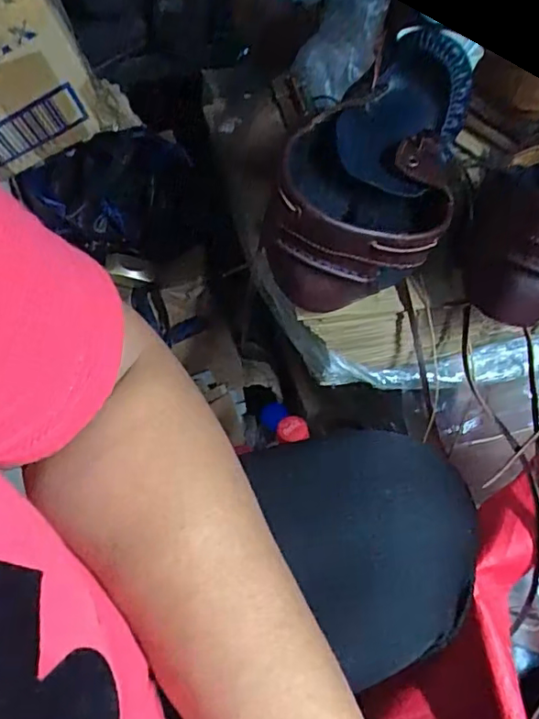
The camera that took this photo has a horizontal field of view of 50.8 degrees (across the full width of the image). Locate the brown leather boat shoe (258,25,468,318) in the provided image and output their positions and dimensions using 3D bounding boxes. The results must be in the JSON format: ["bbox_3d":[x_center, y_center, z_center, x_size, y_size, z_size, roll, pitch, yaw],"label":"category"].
[{"bbox_3d":[0.079,-0.142,0.405,0.117,0.088,0.213,19,69,21],"label":"brown leather boat shoe"}]

